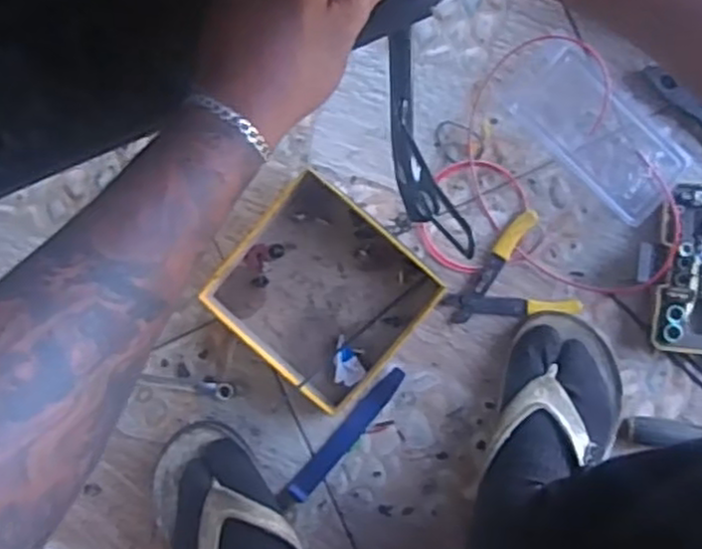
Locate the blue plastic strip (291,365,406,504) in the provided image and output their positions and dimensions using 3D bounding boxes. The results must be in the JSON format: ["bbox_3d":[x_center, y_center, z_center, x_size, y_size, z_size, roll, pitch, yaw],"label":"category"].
[{"bbox_3d":[-0.004,0.152,0.706,0.022,0.009,0.157,40,92,4],"label":"blue plastic strip"}]

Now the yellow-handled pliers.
[{"bbox_3d":[0.151,-0.007,0.700,0.122,0.012,0.096,-5,89,4],"label":"yellow-handled pliers"}]

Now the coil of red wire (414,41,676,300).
[{"bbox_3d":[0.192,-0.106,0.691,0.231,0.024,0.227,0,89,4],"label":"coil of red wire"}]

